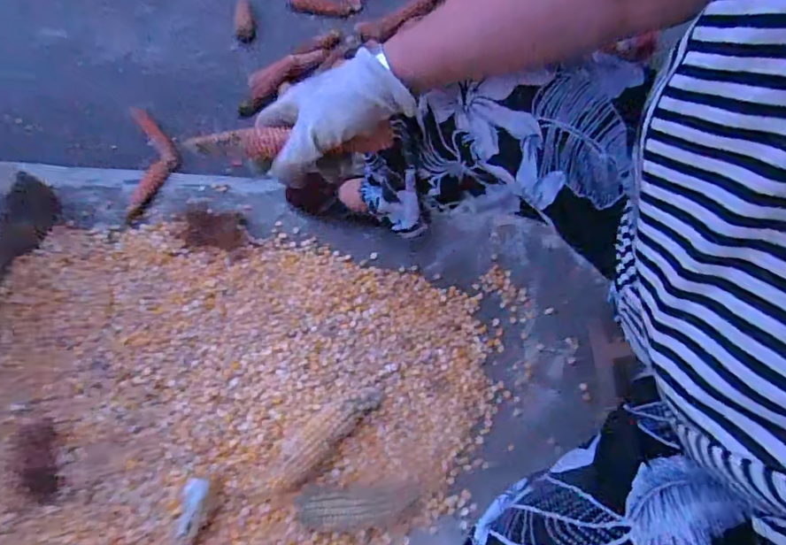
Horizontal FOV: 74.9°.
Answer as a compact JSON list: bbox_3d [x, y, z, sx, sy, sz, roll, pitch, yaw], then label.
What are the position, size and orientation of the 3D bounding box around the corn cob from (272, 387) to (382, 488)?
[{"bbox_3d":[-0.088,0.208,0.676,0.055,0.046,0.172,37,69,20],"label":"corn cob"}]

